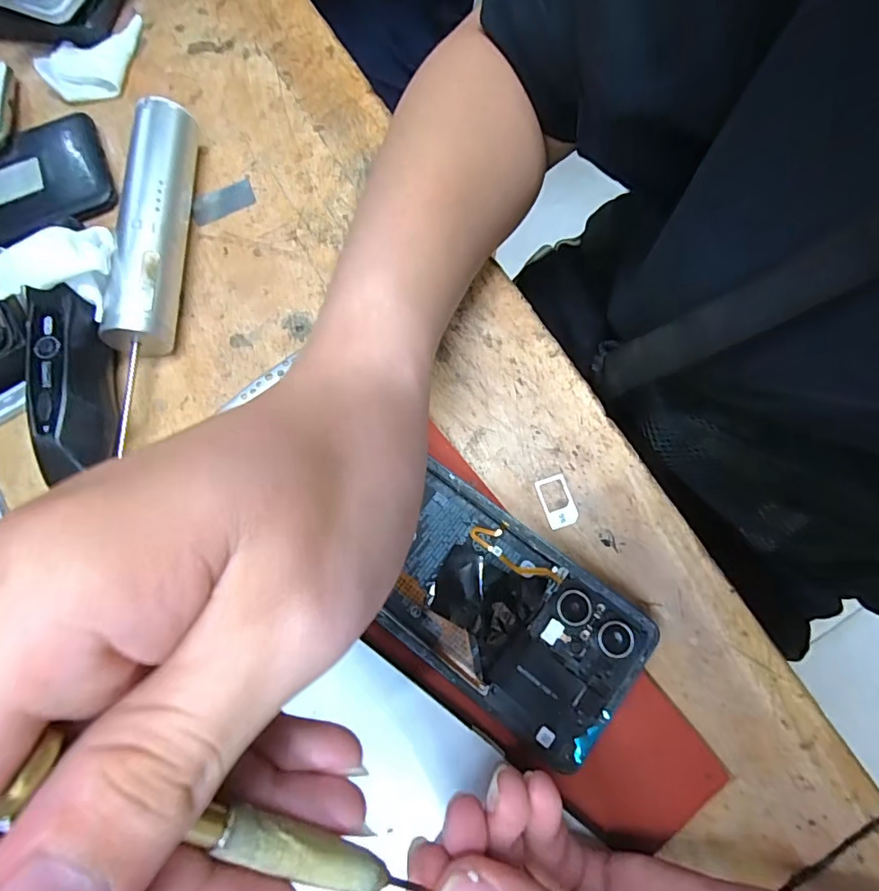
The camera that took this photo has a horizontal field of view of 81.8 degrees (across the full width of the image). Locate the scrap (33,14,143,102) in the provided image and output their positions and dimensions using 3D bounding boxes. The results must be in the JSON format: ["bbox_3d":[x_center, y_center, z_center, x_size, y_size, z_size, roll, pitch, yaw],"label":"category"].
[{"bbox_3d":[-0.226,-0.250,0.331,0.070,0.008,0.056,-21,76,-5],"label":"scrap"}]

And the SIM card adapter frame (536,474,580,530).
[{"bbox_3d":[0.059,0.028,0.255,0.016,0.004,0.026,-18,75,-1],"label":"SIM card adapter frame"}]

